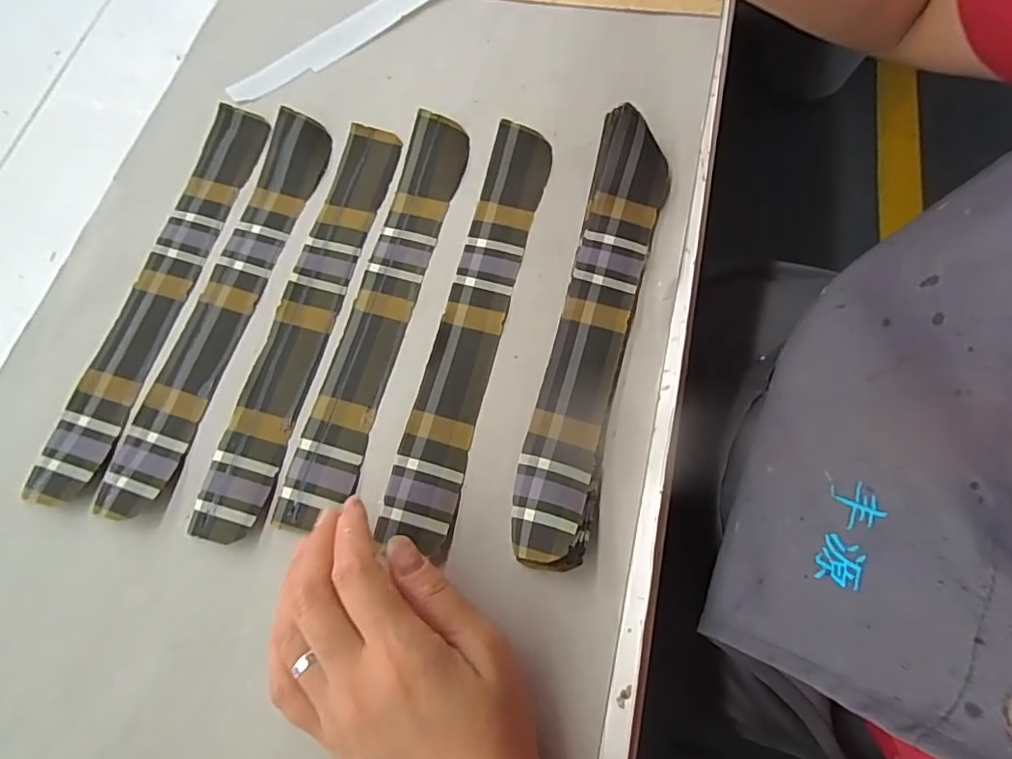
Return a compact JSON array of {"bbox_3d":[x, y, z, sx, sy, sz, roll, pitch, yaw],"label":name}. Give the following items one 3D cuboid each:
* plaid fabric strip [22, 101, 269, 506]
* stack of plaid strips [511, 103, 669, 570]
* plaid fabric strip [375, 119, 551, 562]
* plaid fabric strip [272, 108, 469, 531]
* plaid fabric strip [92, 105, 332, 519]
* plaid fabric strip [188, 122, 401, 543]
[{"bbox_3d":[-0.204,-0.058,0.319,0.035,0.009,0.257,14,73,7],"label":"plaid fabric strip"},{"bbox_3d":[0.048,-0.032,0.290,0.040,0.022,0.253,14,73,6],"label":"stack of plaid strips"},{"bbox_3d":[-0.018,-0.037,0.306,0.037,0.011,0.252,12,72,6],"label":"plaid fabric strip"},{"bbox_3d":[-0.070,-0.045,0.311,0.036,0.009,0.255,13,72,6],"label":"plaid fabric strip"},{"bbox_3d":[-0.162,-0.050,0.314,0.036,0.010,0.255,14,73,7],"label":"plaid fabric strip"},{"bbox_3d":[-0.115,-0.041,0.312,0.036,0.010,0.258,12,72,6],"label":"plaid fabric strip"}]

